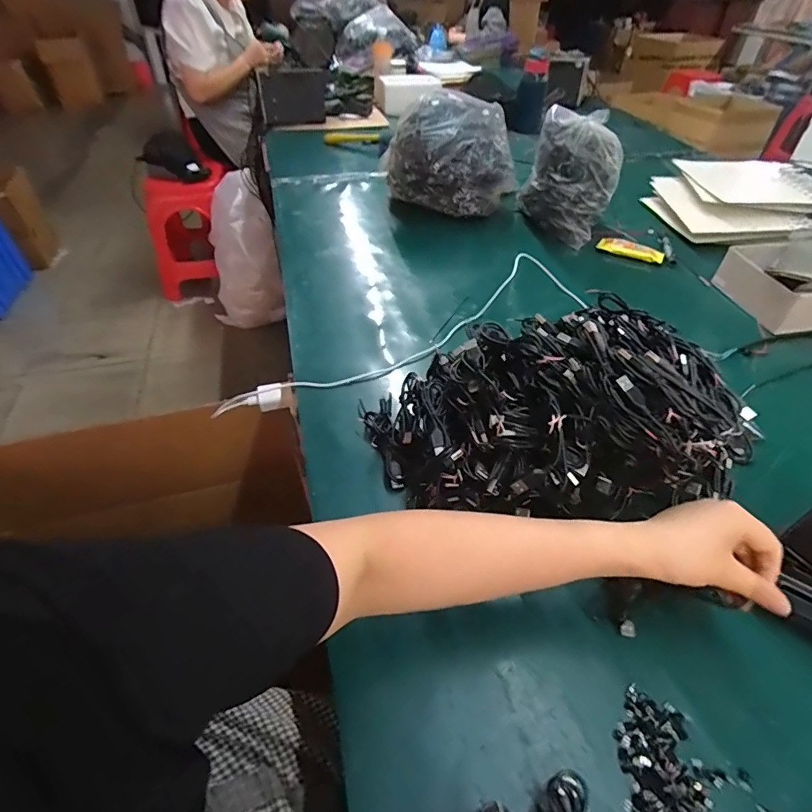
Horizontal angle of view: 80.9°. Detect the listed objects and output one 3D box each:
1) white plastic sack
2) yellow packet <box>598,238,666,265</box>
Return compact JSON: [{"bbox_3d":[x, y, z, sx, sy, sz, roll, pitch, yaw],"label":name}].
[{"bbox_3d":[-0.588,-0.548,1.743,0.253,0.500,0.226,2,44,0],"label":"white plastic sack"},{"bbox_3d":[0.422,-0.293,0.893,0.115,0.018,0.037,20,49,19],"label":"yellow packet"}]

